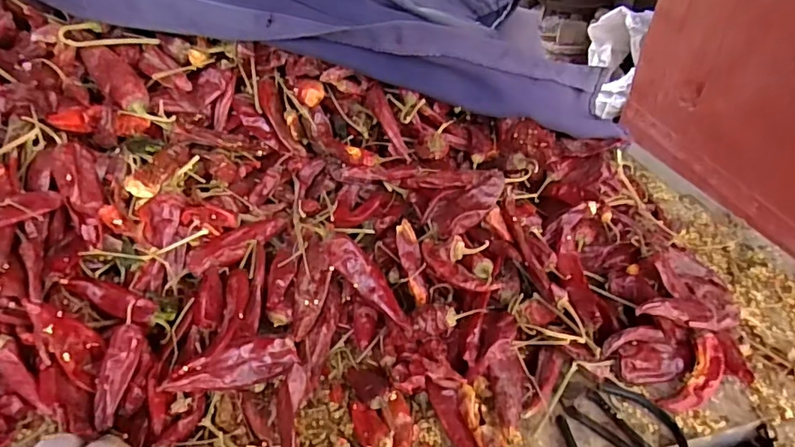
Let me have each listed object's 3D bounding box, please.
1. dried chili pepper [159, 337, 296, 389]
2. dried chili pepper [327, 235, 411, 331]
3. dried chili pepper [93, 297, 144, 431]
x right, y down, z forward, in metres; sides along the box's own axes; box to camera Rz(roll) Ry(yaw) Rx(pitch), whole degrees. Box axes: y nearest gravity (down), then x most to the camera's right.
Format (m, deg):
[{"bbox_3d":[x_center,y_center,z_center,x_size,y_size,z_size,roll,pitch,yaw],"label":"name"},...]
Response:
[{"bbox_3d":[-0.141,0.123,0.461,0.107,0.027,0.032,-16,41,-24],"label":"dried chili pepper"},{"bbox_3d":[-0.027,0.057,0.506,0.108,0.026,0.024,49,48,2],"label":"dried chili pepper"},{"bbox_3d":[-0.228,0.115,0.440,0.023,0.020,0.101,6,69,2],"label":"dried chili pepper"}]

